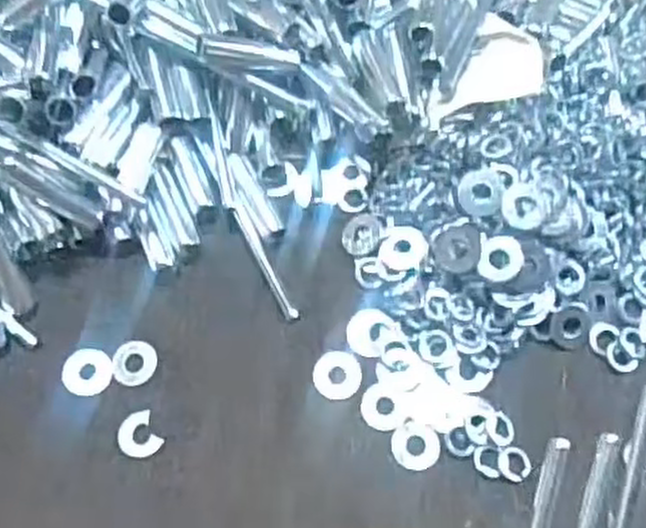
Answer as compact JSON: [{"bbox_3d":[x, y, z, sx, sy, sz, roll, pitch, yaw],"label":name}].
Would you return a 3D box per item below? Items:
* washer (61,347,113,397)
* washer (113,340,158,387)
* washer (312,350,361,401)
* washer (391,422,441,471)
[{"bbox_3d":[-0.096,0.044,0.320,0.021,0.004,0.019,17,69,7],"label":"washer"},{"bbox_3d":[-0.077,0.040,0.320,0.018,0.004,0.019,-5,68,-1],"label":"washer"},{"bbox_3d":[0.006,0.044,0.317,0.019,0.004,0.020,0,68,0],"label":"washer"},{"bbox_3d":[0.036,0.070,0.303,0.019,0.004,0.018,-1,68,0],"label":"washer"}]

